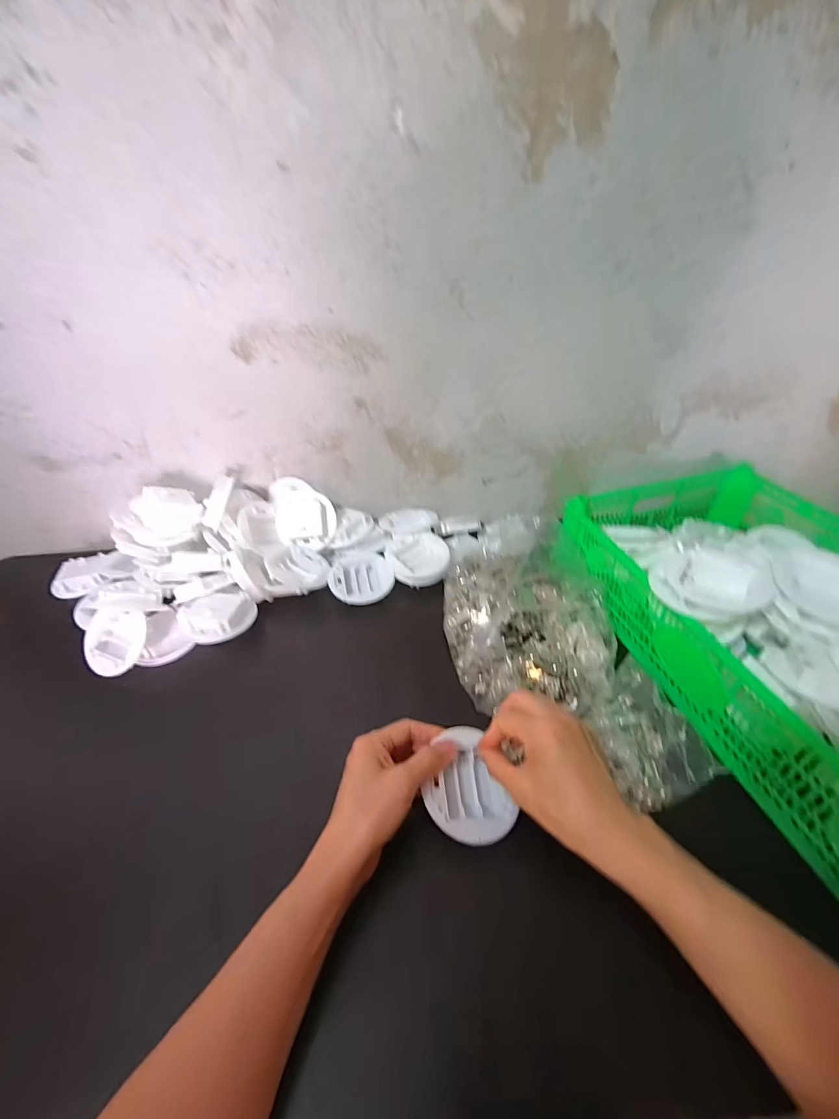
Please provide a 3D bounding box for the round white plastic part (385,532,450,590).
[{"bbox_3d":[-0.002,-0.001,0.610,0.083,0.031,0.083,1,50,-1],"label":"round white plastic part"}]

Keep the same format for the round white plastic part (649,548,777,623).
[{"bbox_3d":[0.290,0.022,0.425,0.101,0.024,0.090,-20,42,-20],"label":"round white plastic part"}]

